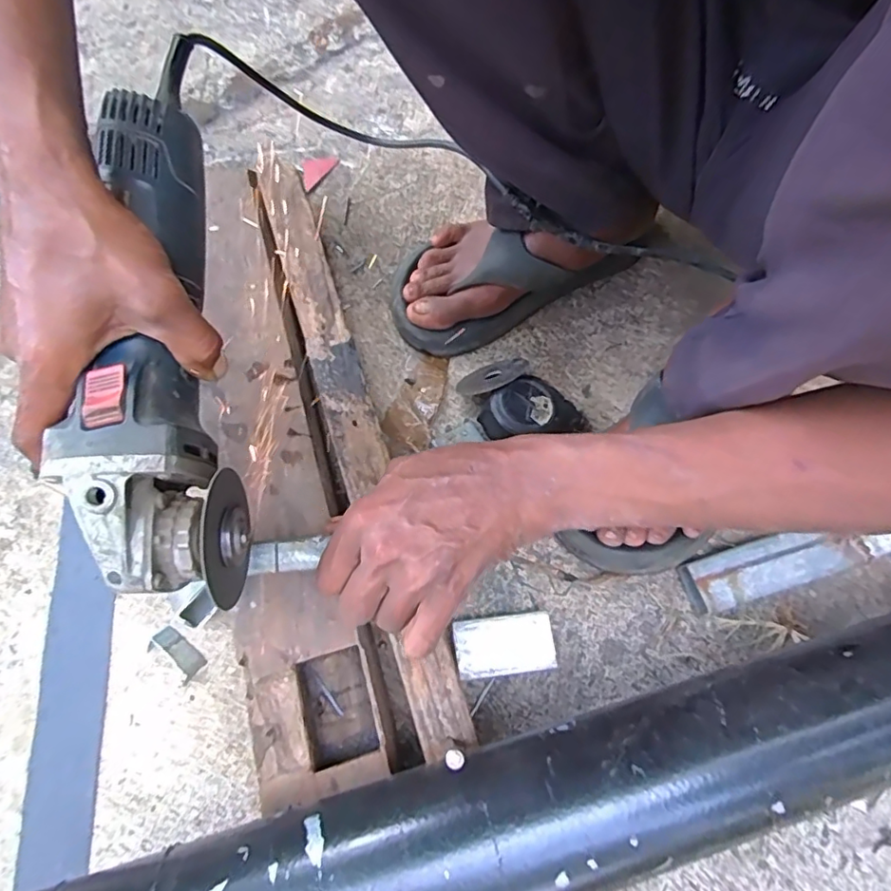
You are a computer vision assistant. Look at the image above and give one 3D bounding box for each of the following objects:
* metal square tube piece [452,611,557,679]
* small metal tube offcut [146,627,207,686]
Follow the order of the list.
[{"bbox_3d":[0.040,0.138,0.388,0.066,0.021,0.037,-6,69,-4],"label":"metal square tube piece"},{"bbox_3d":[-0.187,0.144,0.386,0.041,0.009,0.021,36,72,12],"label":"small metal tube offcut"}]

